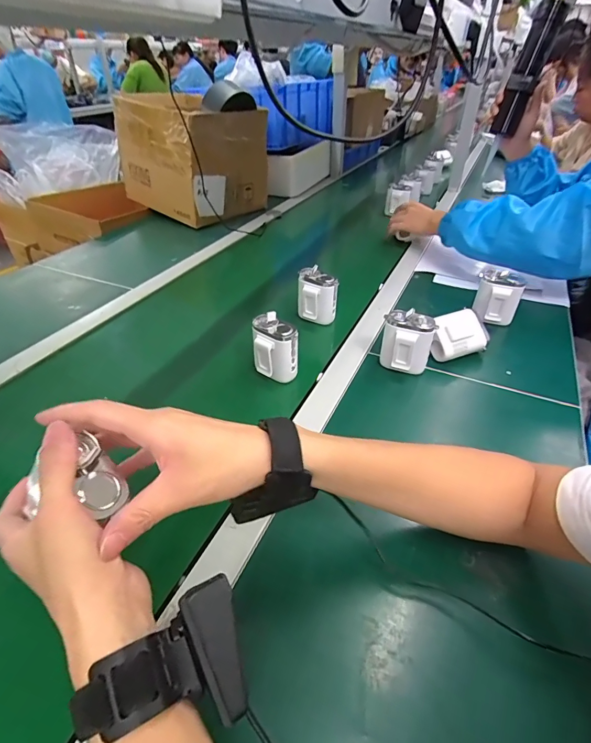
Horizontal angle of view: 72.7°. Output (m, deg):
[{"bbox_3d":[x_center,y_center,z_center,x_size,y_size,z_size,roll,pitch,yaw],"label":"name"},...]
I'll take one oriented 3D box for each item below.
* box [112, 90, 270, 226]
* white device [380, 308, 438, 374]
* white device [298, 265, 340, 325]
[{"bbox_3d":[-0.283,-0.621,1.158,0.358,0.257,0.290,28,47,30],"label":"box"},{"bbox_3d":[0.159,-0.036,0.578,0.070,0.093,0.040,20,43,23],"label":"white device"},{"bbox_3d":[0.038,-0.132,0.698,0.067,0.082,0.050,0,39,0],"label":"white device"}]

